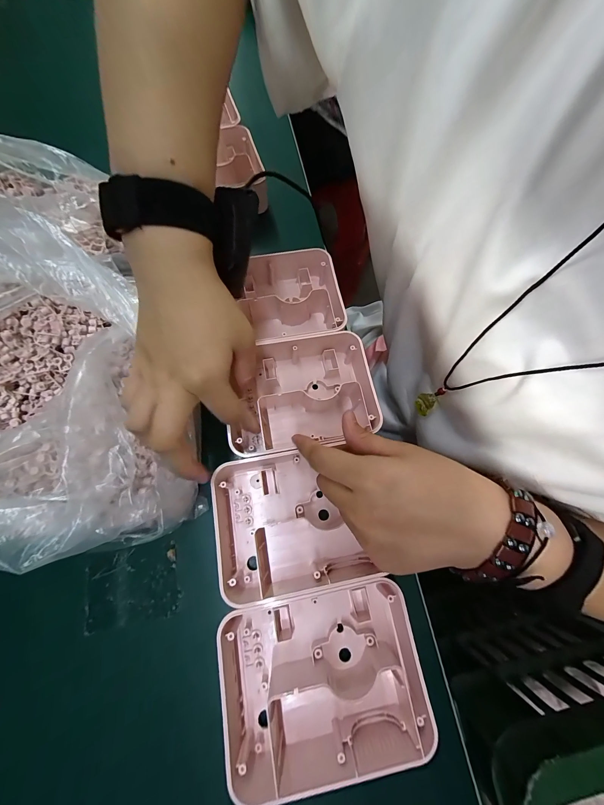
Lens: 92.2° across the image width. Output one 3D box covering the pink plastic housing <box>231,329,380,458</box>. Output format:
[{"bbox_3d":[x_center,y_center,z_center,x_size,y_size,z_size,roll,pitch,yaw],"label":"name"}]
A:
[{"bbox_3d":[0.000,-0.012,0.270,0.129,0.046,0.104,-14,72,-8],"label":"pink plastic housing"}]

